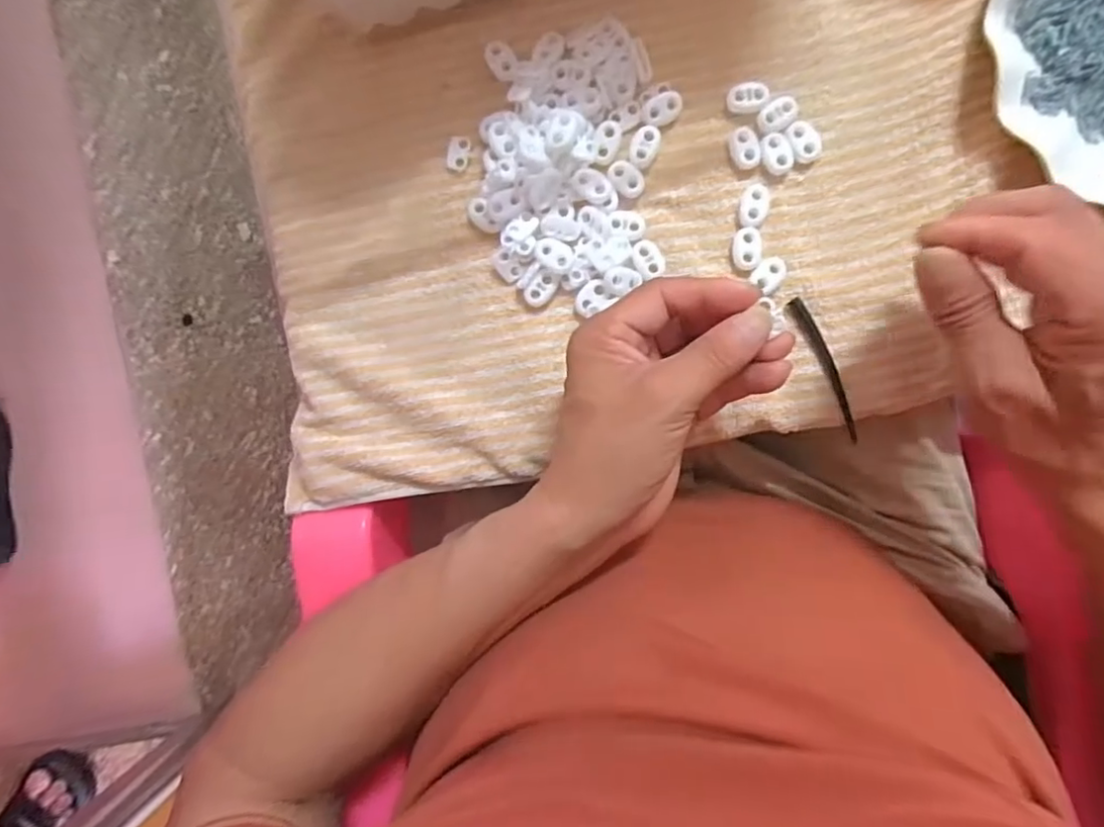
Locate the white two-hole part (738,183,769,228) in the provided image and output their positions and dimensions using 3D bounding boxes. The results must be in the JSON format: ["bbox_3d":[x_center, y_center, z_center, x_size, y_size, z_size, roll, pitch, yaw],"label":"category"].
[{"bbox_3d":[0.110,-0.113,0.320,0.014,0.005,0.023,10,92,2],"label":"white two-hole part"}]

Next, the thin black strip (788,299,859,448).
[{"bbox_3d":[0.152,-0.025,0.321,0.010,0.004,0.085,-26,90,3],"label":"thin black strip"}]

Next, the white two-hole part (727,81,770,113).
[{"bbox_3d":[0.106,-0.171,0.317,0.021,0.004,0.015,3,92,3],"label":"white two-hole part"}]

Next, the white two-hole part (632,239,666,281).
[{"bbox_3d":[0.053,-0.084,0.322,0.016,0.004,0.021,-29,90,3],"label":"white two-hole part"}]

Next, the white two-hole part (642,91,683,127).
[{"bbox_3d":[0.060,-0.166,0.319,0.023,0.005,0.014,-35,90,3],"label":"white two-hole part"}]

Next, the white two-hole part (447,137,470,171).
[{"bbox_3d":[-0.052,-0.146,0.329,0.012,0.004,0.018,10,92,2],"label":"white two-hole part"}]

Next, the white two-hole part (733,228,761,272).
[{"bbox_3d":[0.107,-0.090,0.321,0.015,0.004,0.023,3,92,3],"label":"white two-hole part"}]

